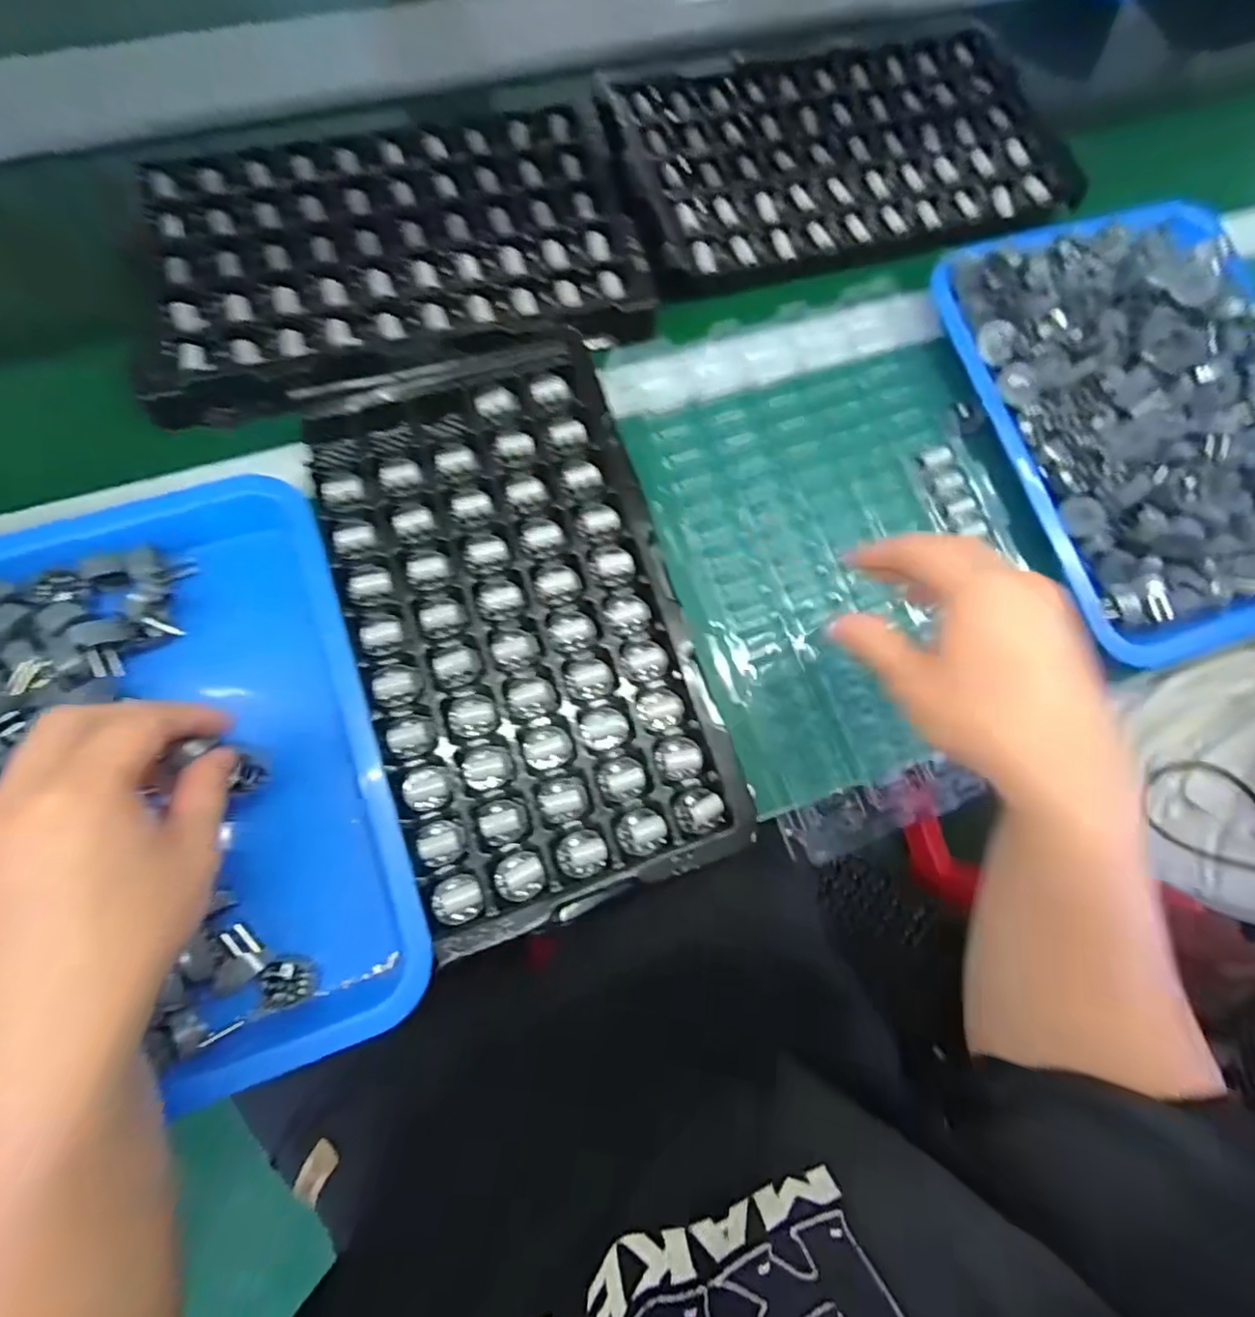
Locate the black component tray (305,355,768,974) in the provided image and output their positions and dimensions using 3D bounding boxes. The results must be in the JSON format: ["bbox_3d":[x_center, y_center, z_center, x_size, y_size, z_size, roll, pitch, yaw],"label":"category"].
[{"bbox_3d":[-0.065,-0.024,0.385,0.199,0.034,0.350,-17,79,-8],"label":"black component tray"}]

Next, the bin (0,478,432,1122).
[{"bbox_3d":[-0.279,0.073,0.346,0.267,0.066,0.340,-18,79,-8],"label":"bin"}]

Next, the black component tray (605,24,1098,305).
[{"bbox_3d":[0.170,-0.419,0.494,0.367,0.021,0.207,-16,79,-8],"label":"black component tray"}]

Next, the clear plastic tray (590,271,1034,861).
[{"bbox_3d":[0.154,-0.078,0.423,0.257,0.034,0.363,-16,79,-8],"label":"clear plastic tray"}]

